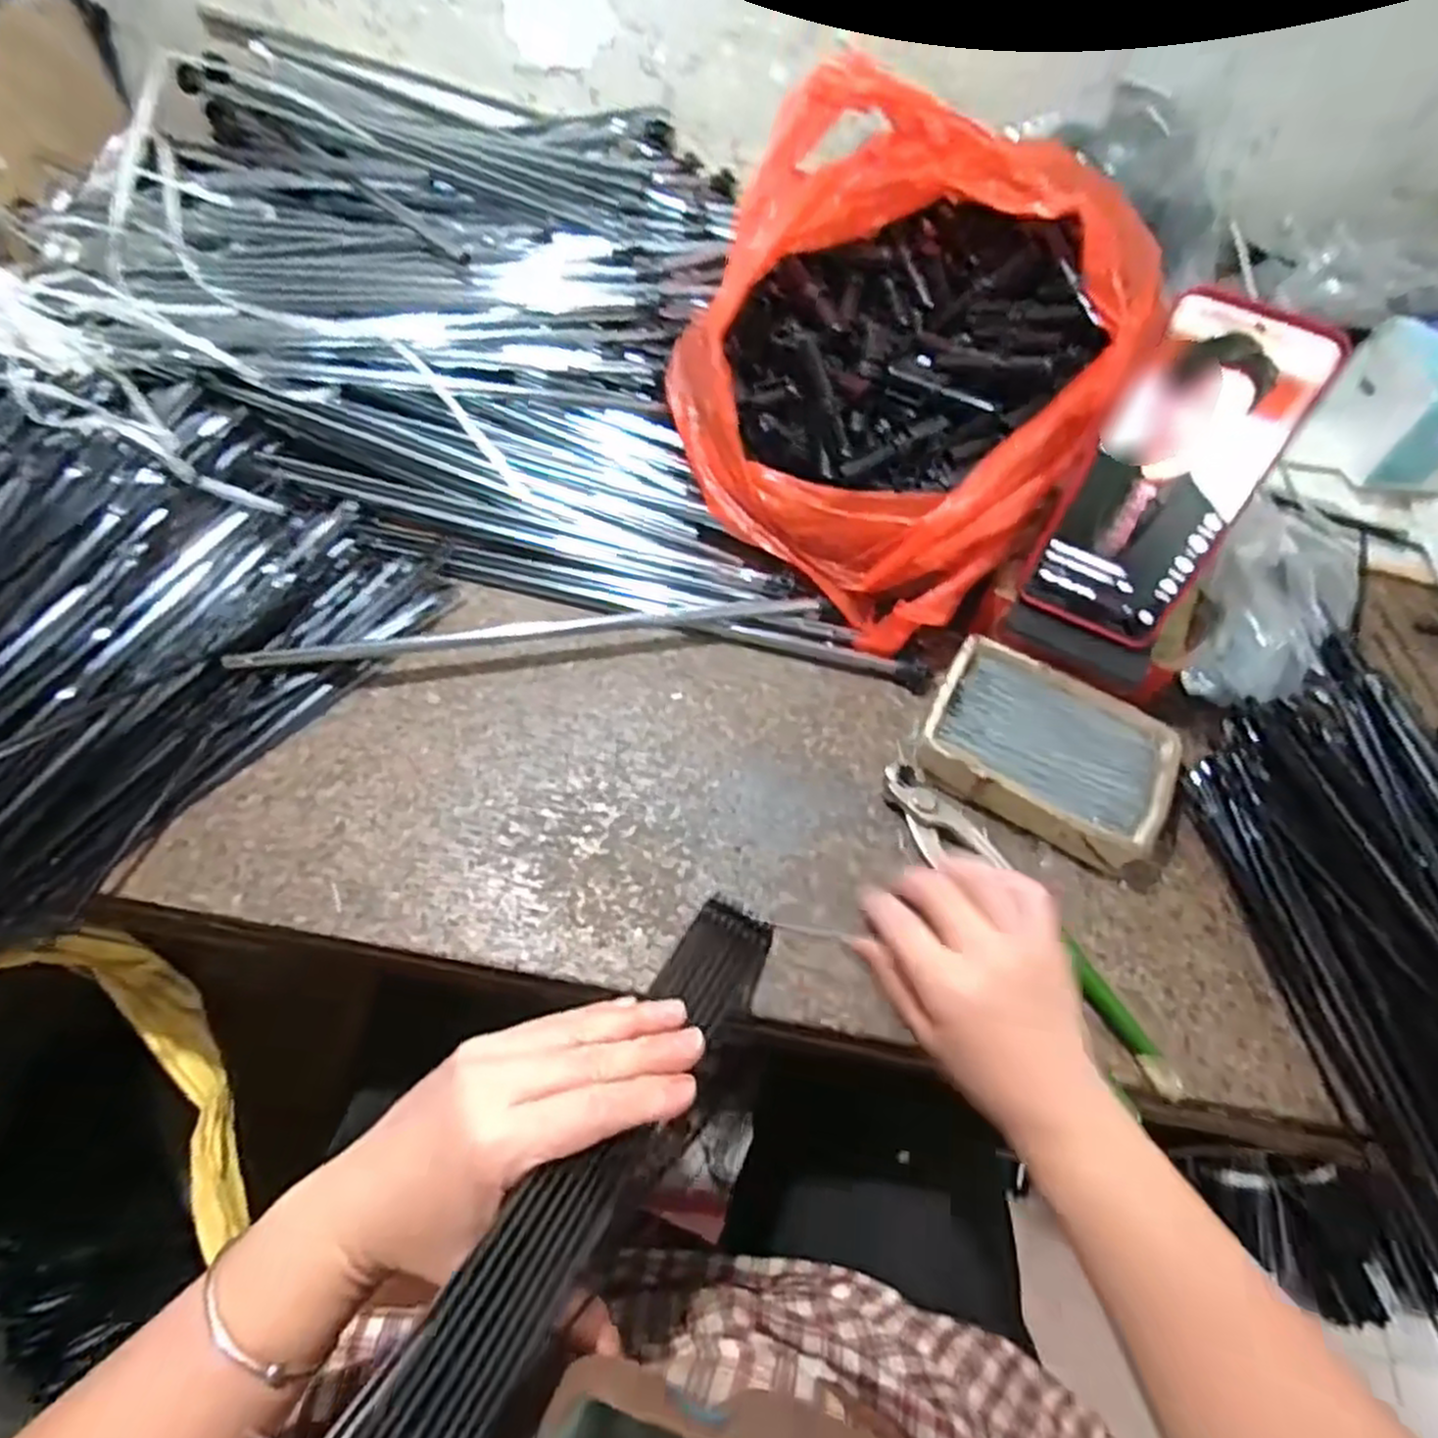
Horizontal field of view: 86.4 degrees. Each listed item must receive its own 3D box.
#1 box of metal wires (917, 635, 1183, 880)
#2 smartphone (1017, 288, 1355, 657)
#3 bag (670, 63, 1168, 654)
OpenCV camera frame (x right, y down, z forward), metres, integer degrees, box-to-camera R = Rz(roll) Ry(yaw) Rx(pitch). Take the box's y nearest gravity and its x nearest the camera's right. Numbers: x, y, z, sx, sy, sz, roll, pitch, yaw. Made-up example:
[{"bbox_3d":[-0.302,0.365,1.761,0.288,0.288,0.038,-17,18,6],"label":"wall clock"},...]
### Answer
[{"bbox_3d":[0.182,0.023,0.432,0.134,0.039,0.098,24,60,11],"label":"box of metal wires"},{"bbox_3d":[0.225,-0.119,0.386,0.079,0.164,0.017,29,32,14],"label":"smartphone"},{"bbox_3d":[0.114,-0.215,0.460,0.244,0.178,0.232,40,64,19],"label":"bag"}]

